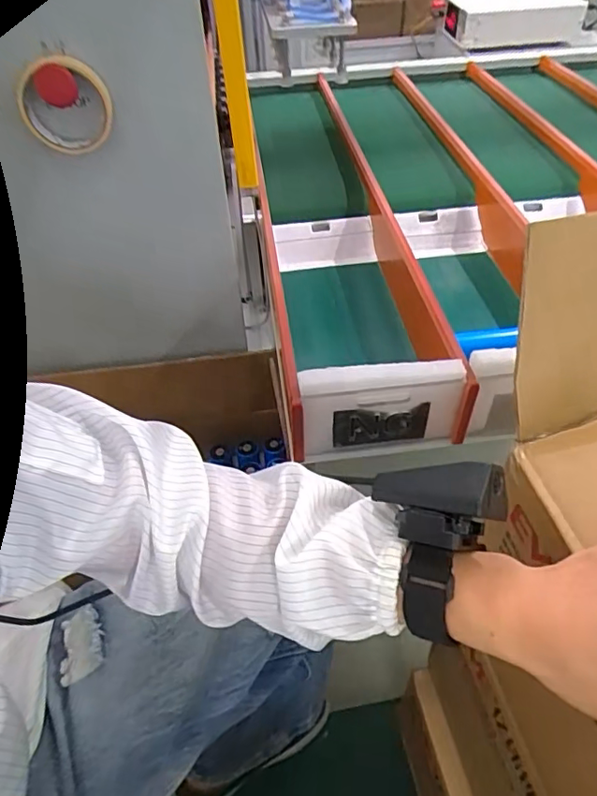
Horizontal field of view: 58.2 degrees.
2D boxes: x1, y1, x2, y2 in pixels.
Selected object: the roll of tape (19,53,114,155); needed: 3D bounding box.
[{"bbox_3d":[-0.251,-0.315,0.580,0.093,0.096,0.020,-13,47,-9],"label":"roll of tape"}]

